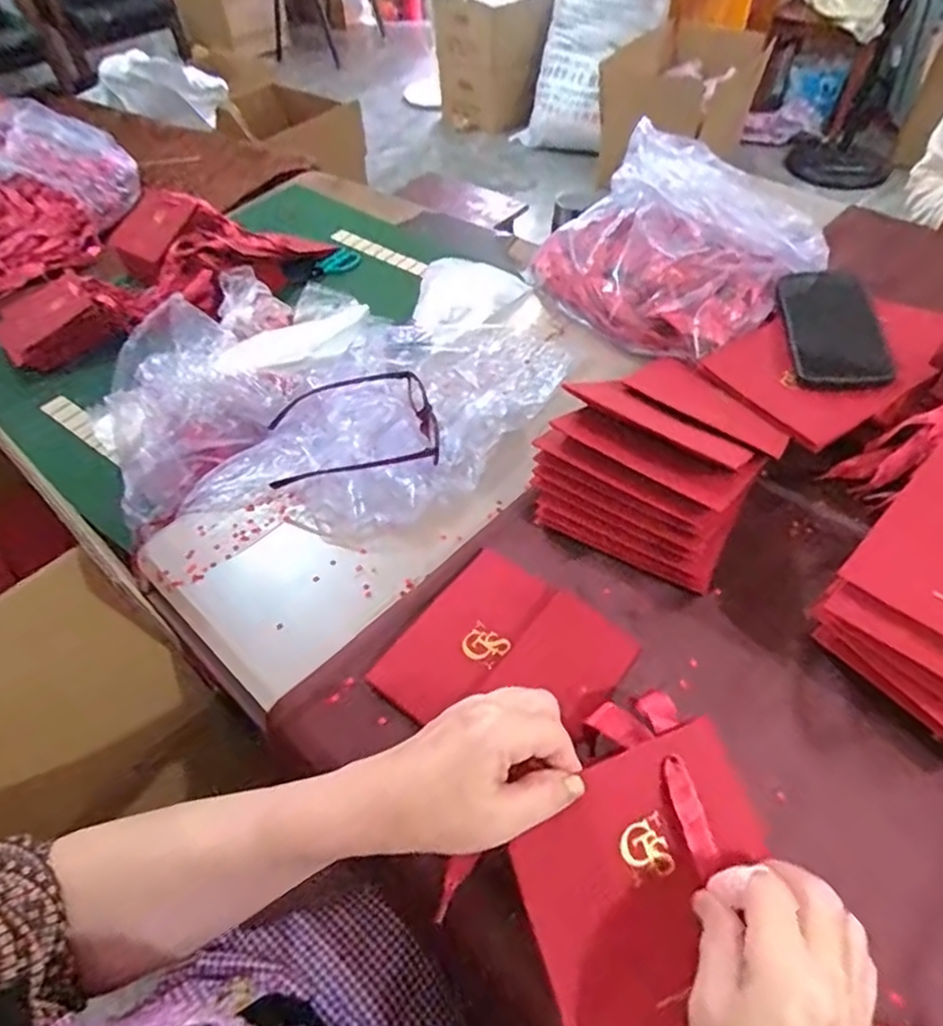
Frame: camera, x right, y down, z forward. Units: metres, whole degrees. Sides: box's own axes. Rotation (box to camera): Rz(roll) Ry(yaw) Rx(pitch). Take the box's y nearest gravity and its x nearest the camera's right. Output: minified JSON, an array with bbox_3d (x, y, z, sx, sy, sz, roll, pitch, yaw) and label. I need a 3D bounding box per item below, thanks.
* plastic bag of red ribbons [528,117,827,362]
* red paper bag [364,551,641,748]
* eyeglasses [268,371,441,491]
[{"bbox_3d":[0.232,-0.303,0.700,0.263,0.104,0.283,-27,55,-19],"label":"plastic bag of red ribbons"},{"bbox_3d":[0.025,0.104,0.449,0.138,0.011,0.135,30,58,24],"label":"red paper bag"},{"bbox_3d":[-0.109,-0.081,0.582,0.152,0.038,0.152,-12,51,-7],"label":"eyeglasses"}]

